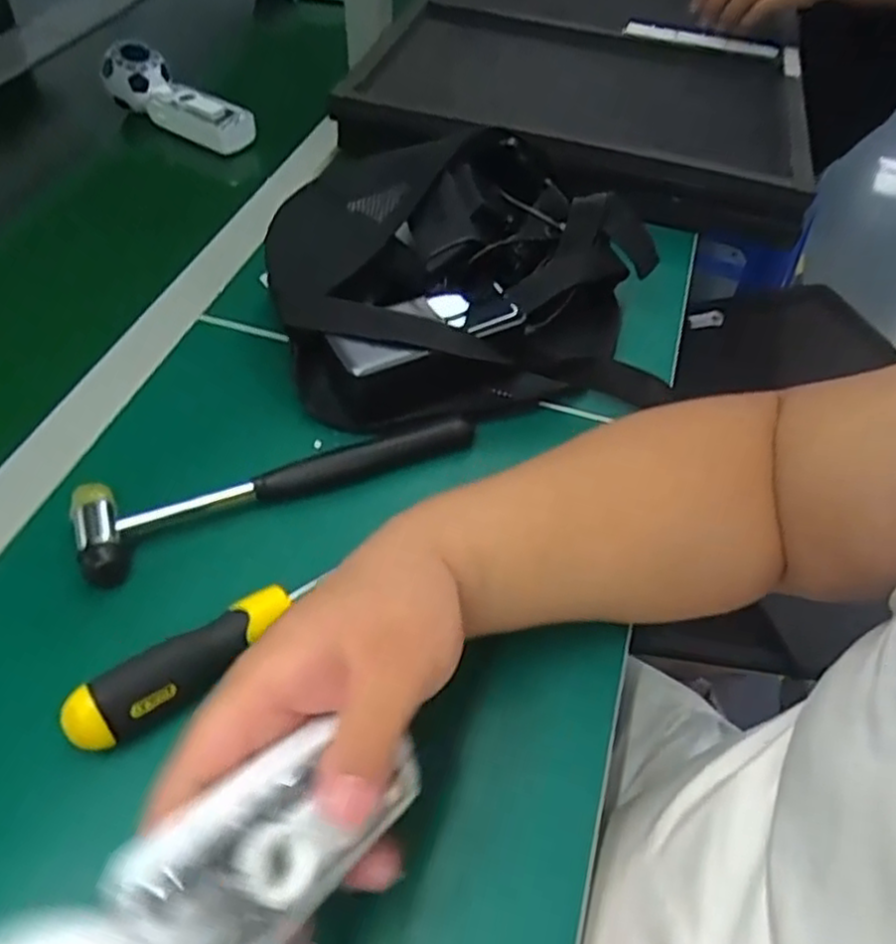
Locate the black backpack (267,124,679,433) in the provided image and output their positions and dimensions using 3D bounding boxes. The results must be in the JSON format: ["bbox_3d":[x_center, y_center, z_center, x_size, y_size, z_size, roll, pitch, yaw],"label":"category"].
[{"bbox_3d":[0.013,-0.146,0.518,0.272,0.097,0.213,-6,51,-7],"label":"black backpack"}]

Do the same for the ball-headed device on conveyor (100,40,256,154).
[{"bbox_3d":[-0.268,-0.376,0.728,0.164,0.057,0.048,26,54,18],"label":"ball-headed device on conveyor"}]

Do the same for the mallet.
[{"bbox_3d":[-0.102,-0.001,0.447,0.238,0.024,0.056,-21,55,-19],"label":"mallet"}]

